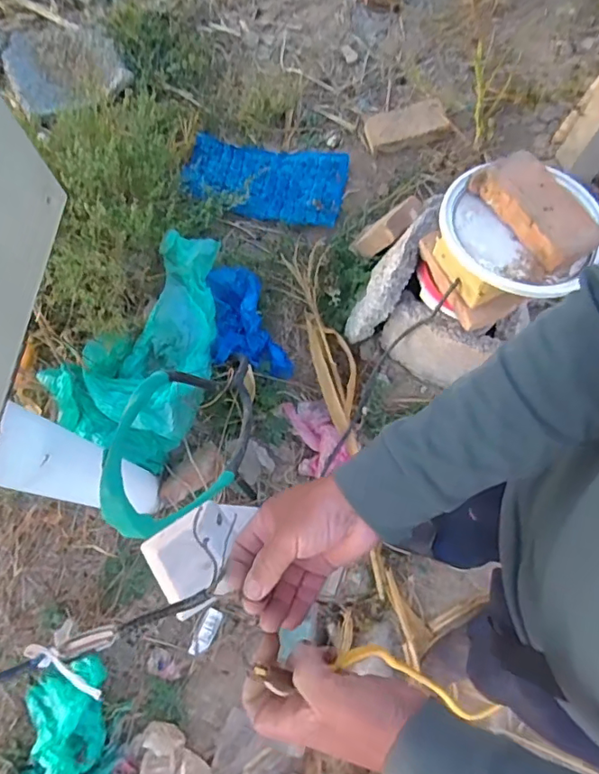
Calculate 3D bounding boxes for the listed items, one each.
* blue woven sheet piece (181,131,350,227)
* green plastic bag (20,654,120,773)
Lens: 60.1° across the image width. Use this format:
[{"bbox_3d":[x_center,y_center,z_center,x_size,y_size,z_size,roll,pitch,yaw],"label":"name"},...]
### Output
[{"bbox_3d":[-0.092,-0.555,1.389,0.426,0.076,0.229,13,74,4],"label":"blue woven sheet piece"},{"bbox_3d":[-0.481,0.745,1.011,0.223,0.070,0.395,27,76,8],"label":"green plastic bag"}]

